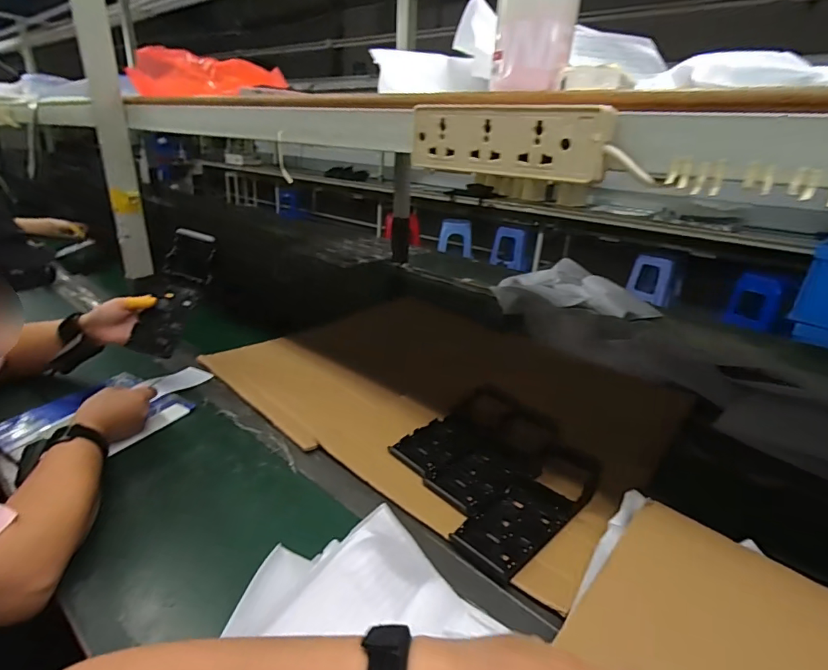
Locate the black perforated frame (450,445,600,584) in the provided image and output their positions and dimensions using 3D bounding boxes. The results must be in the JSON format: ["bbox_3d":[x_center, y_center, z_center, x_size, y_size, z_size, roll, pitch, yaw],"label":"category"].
[{"bbox_3d":[0.147,0.204,0.558,0.084,0.018,0.232,22,29,36],"label":"black perforated frame"}]

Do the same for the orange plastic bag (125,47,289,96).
[{"bbox_3d":[-0.387,-0.487,0.857,0.297,0.072,0.106,9,23,12],"label":"orange plastic bag"}]

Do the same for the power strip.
[{"bbox_3d":[0.070,-0.156,0.370,0.168,0.050,0.025,22,29,38],"label":"power strip"}]

